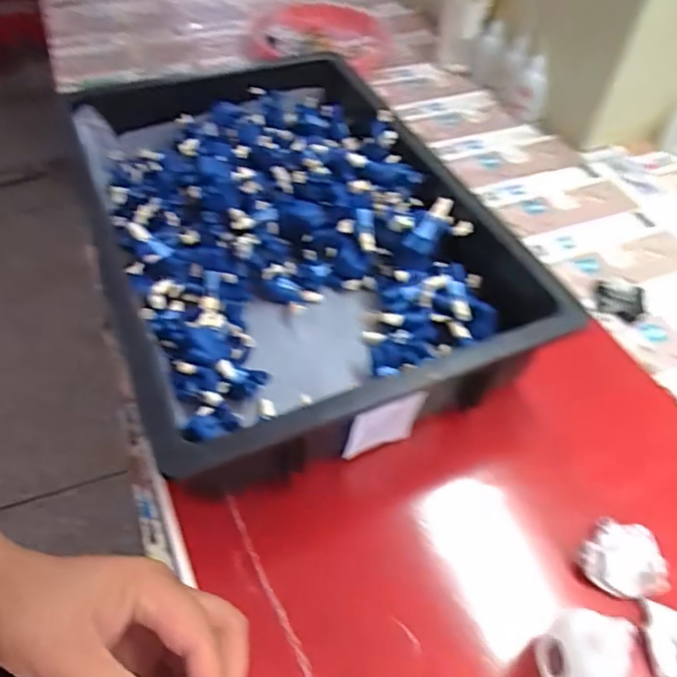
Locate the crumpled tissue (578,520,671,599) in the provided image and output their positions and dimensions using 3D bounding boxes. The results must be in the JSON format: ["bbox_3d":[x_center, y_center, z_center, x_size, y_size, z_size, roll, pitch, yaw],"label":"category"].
[{"bbox_3d":[0.185,0.149,0.387,0.048,0.042,0.050,9,50,6],"label":"crumpled tissue"}]

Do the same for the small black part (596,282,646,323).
[{"bbox_3d":[0.271,-0.036,0.551,0.044,0.011,0.039,17,52,13],"label":"small black part"}]

